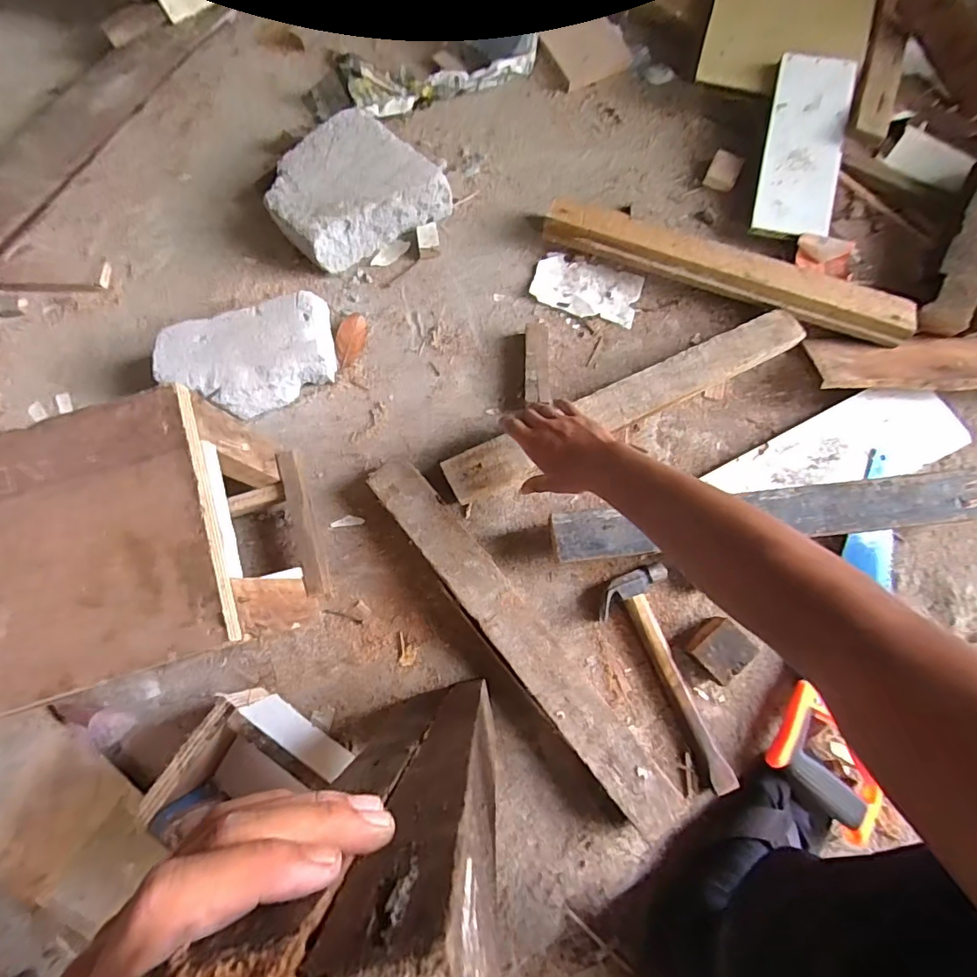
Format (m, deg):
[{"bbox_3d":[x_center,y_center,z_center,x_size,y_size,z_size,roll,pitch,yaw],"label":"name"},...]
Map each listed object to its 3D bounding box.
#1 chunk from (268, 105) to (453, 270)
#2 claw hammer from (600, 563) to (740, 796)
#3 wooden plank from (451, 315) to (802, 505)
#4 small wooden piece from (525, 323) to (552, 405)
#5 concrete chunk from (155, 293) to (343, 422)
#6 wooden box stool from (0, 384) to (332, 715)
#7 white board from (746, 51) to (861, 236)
[{"bbox_3d":[-0.193,-0.415,0.706,0.210,0.070,0.181,-37,80,-9],"label":"chunk"},{"bbox_3d":[0.200,0.219,0.582,0.092,0.027,0.250,-13,77,-4],"label":"claw hammer"},{"bbox_3d":[0.178,-0.107,0.652,0.496,0.042,0.062,-25,78,-6],"label":"wooden plank"},{"bbox_3d":[0.064,-0.162,0.670,0.032,0.027,0.112,0,76,0],"label":"small wooden piece"},{"bbox_3d":[-0.299,-0.166,0.653,0.207,0.072,0.115,-22,78,-6],"label":"concrete chunk"},{"bbox_3d":[-0.376,0.082,0.486,0.335,0.187,0.227,-17,77,-4],"label":"wooden box stool"},{"bbox_3d":[0.442,-0.480,0.711,0.099,0.013,0.258,11,86,11],"label":"white board"}]

